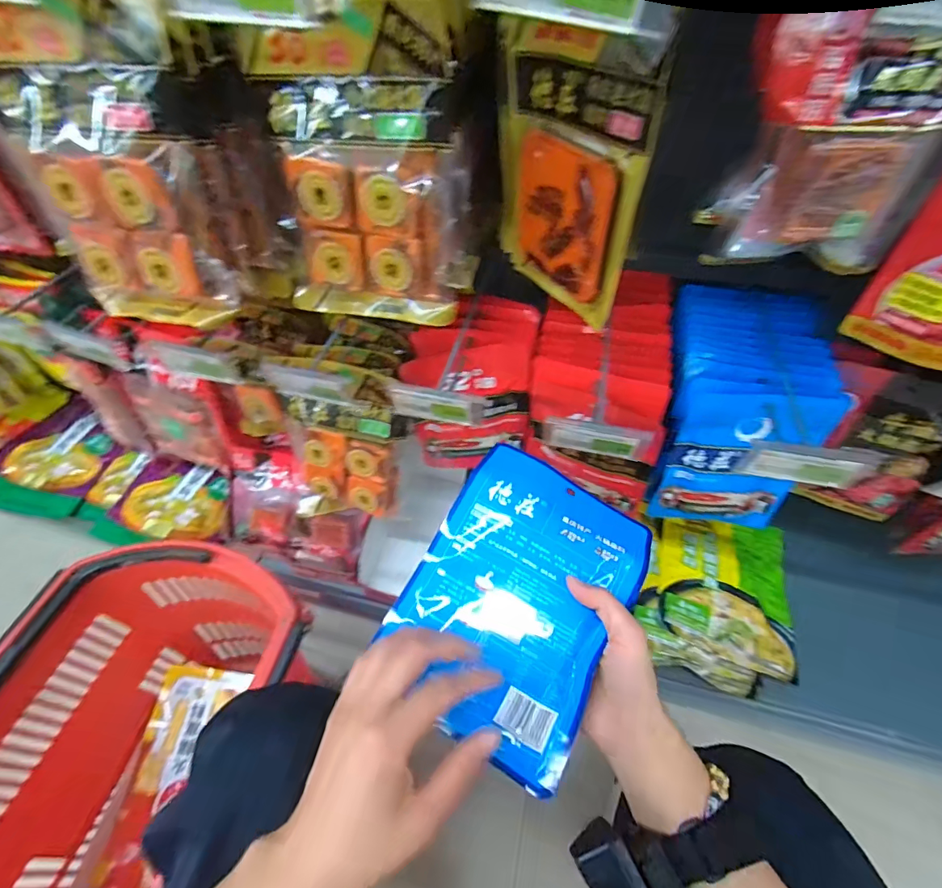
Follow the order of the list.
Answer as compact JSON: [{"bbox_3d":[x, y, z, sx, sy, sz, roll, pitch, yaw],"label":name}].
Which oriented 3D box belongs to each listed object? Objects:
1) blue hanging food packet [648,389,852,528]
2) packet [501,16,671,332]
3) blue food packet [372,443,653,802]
[{"bbox_3d":[0.313,0.022,0.534,0.149,0.212,0.033,5,50,5],"label":"blue hanging food packet"},{"bbox_3d":[0.075,-0.222,0.386,0.027,0.193,0.165,-22,53,-17],"label":"packet"},{"bbox_3d":[0.037,0.114,0.353,0.152,0.030,0.207,28,70,12],"label":"blue food packet"}]

